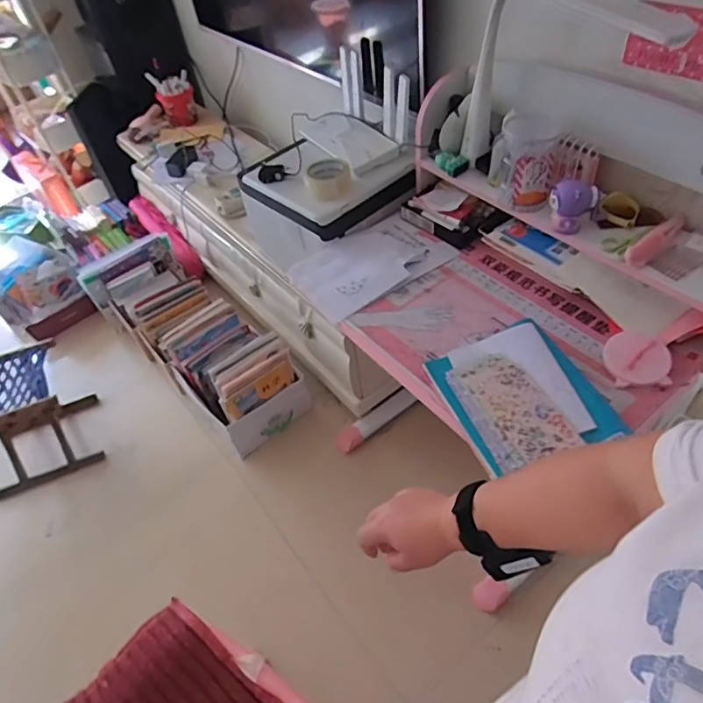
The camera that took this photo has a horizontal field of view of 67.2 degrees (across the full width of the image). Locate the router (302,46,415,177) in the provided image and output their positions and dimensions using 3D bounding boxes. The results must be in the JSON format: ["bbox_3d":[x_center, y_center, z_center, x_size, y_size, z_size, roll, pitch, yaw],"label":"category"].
[{"bbox_3d":[-0.004,-0.556,1.245,0.161,0.182,0.274,-28,53,-14],"label":"router"}]

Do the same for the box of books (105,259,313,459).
[{"bbox_3d":[-0.504,-0.034,1.725,0.799,0.318,0.291,33,62,30],"label":"box of books"}]

